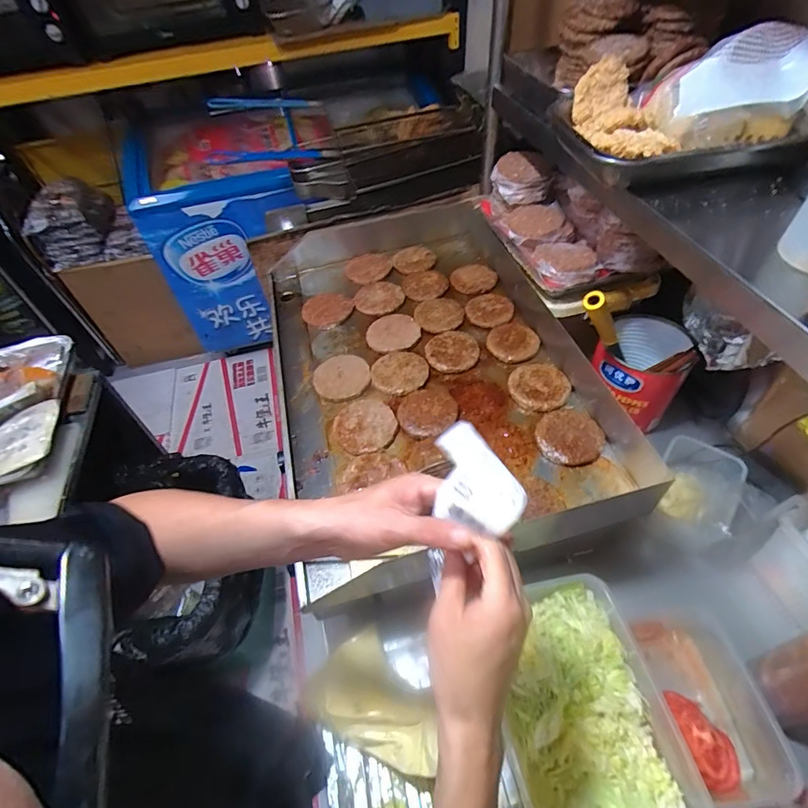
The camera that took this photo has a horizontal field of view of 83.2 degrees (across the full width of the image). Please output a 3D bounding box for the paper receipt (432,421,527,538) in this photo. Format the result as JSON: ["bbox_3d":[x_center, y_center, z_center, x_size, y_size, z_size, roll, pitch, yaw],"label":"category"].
[{"bbox_3d":[0.049,0.061,0.344,0.059,0.013,0.082,-39,81,7],"label":"paper receipt"}]

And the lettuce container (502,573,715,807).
[{"bbox_3d":[0.213,0.372,0.559,0.183,0.079,0.267,-13,51,-5],"label":"lettuce container"}]

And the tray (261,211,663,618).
[{"bbox_3d":[0.037,-0.100,0.818,0.520,0.091,0.741,-13,51,-5],"label":"tray"}]

